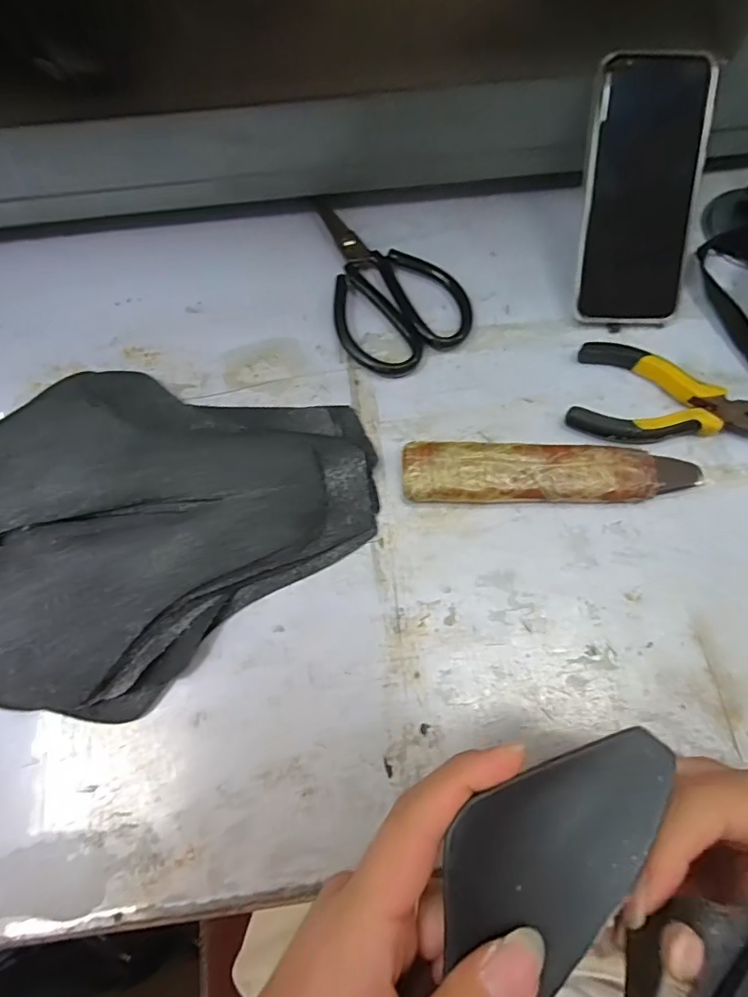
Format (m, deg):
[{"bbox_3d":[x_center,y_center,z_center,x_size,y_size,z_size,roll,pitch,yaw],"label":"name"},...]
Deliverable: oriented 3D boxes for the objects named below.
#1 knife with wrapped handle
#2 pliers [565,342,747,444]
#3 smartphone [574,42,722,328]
[{"bbox_3d":[0.113,-0.014,0.336,0.186,0.018,0.038,2,72,1],"label":"knife with wrapped handle"},{"bbox_3d":[0.215,-0.071,0.355,0.156,0.017,0.072,3,72,1],"label":"pliers"},{"bbox_3d":[0.184,-0.208,0.358,0.076,0.012,0.165,1,105,0],"label":"smartphone"}]

